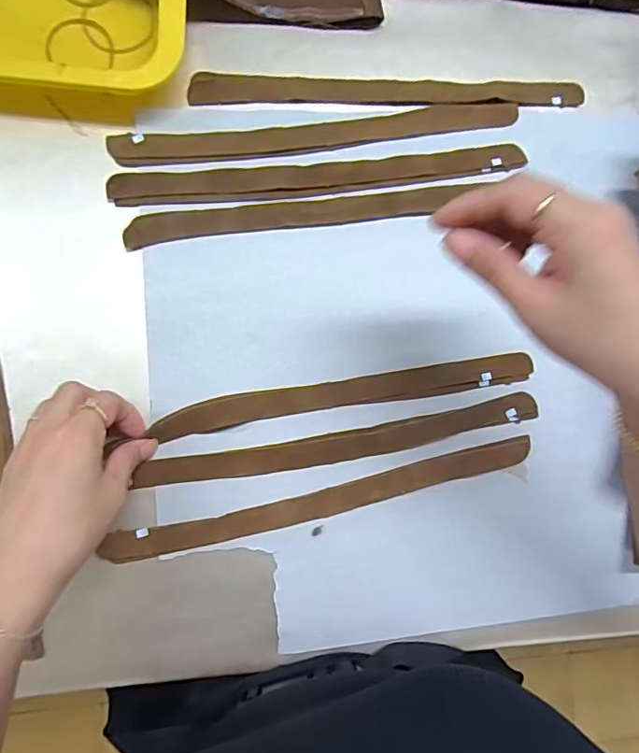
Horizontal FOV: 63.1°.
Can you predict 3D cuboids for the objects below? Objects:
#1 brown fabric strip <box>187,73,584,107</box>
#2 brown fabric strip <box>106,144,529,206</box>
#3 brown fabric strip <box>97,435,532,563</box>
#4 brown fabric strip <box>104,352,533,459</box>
[{"bbox_3d":[0.060,-0.229,0.416,0.317,0.006,0.024,-4,87,-9],"label":"brown fabric strip"},{"bbox_3d":[0.007,-0.155,0.401,0.320,0.004,0.025,-8,87,-9],"label":"brown fabric strip"},{"bbox_3d":[0.007,0.091,0.382,0.316,0.006,0.025,-12,92,-8],"label":"brown fabric strip"},{"bbox_3d":[0.023,0.013,0.389,0.285,0.008,0.023,-9,95,-7],"label":"brown fabric strip"}]

